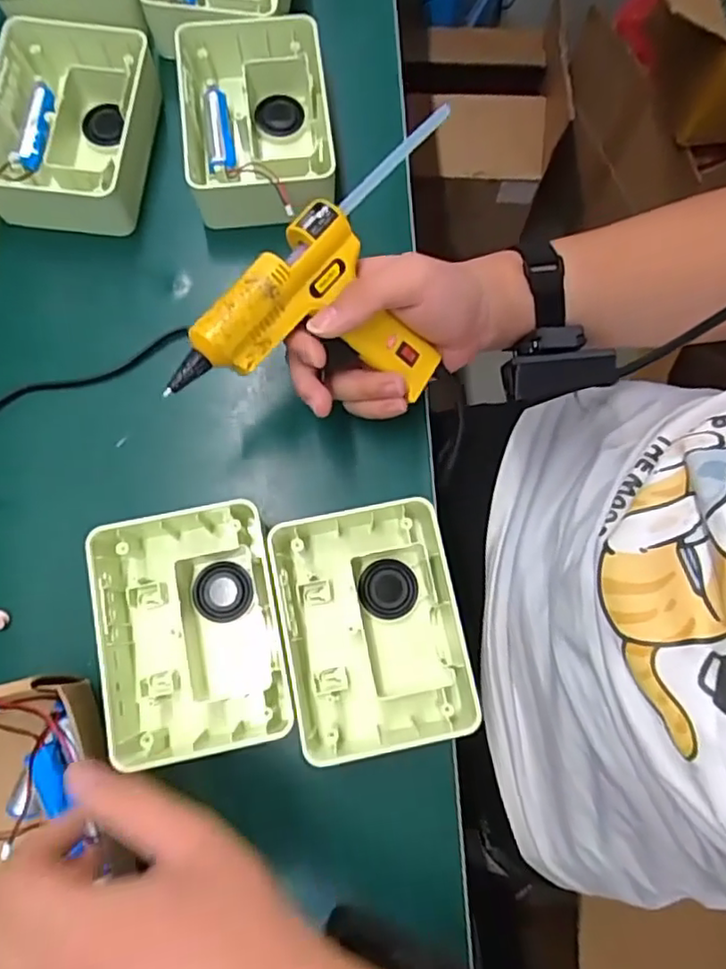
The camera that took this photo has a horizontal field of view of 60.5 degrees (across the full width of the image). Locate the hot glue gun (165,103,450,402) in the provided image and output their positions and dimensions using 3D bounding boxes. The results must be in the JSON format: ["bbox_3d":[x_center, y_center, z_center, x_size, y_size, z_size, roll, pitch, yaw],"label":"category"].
[{"bbox_3d":[0.002,-0.112,0.389,0.241,0.037,0.121,-44,112,-15],"label":"hot glue gun"}]

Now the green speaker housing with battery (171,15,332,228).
[{"bbox_3d":[-0.078,-0.264,0.471,0.107,0.055,0.159,-6,77,-1],"label":"green speaker housing with battery"}]

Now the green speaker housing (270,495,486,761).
[{"bbox_3d":[0.005,0.087,0.386,0.108,0.044,0.141,-10,77,-2],"label":"green speaker housing"}]

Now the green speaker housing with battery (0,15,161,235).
[{"bbox_3d":[-0.215,-0.261,0.460,0.117,0.047,0.149,4,77,2],"label":"green speaker housing with battery"}]

